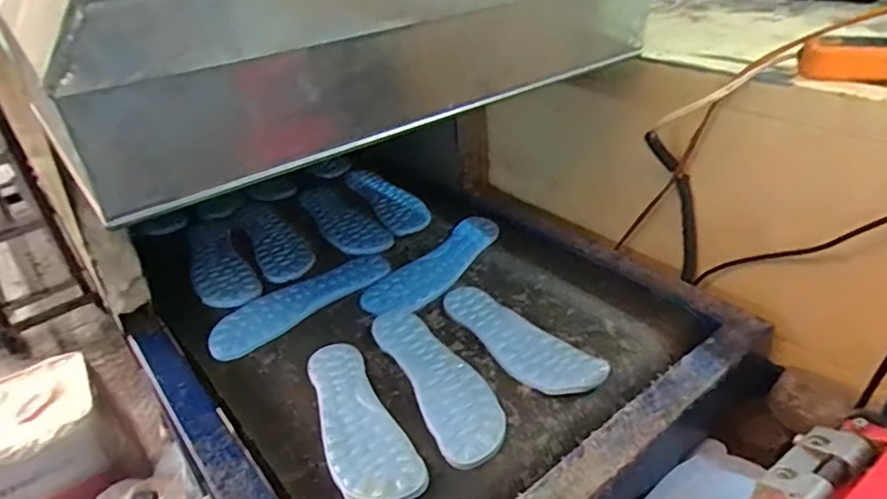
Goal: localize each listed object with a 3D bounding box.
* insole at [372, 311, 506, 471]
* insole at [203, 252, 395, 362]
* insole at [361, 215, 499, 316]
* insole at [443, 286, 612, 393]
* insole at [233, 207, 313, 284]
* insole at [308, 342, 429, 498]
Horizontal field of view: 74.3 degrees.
[{"bbox_3d":[-0.007,0.140,0.656,0.080,0.017,0.236,-18,35,-19],"label":"insole"},{"bbox_3d":[-0.193,0.067,0.798,0.262,0.015,0.084,-29,40,-32],"label":"insole"},{"bbox_3d":[-0.008,0.022,0.843,0.084,0.010,0.260,20,40,33],"label":"insole"},{"bbox_3d":[0.082,0.106,0.700,0.077,0.017,0.232,-28,39,-31],"label":"insole"},{"bbox_3d":[-0.274,-0.018,0.936,0.077,0.014,0.237,-20,36,-22],"label":"insole"},{"bbox_3d":[-0.095,0.171,0.605,0.075,0.018,0.231,-19,35,-20],"label":"insole"}]

